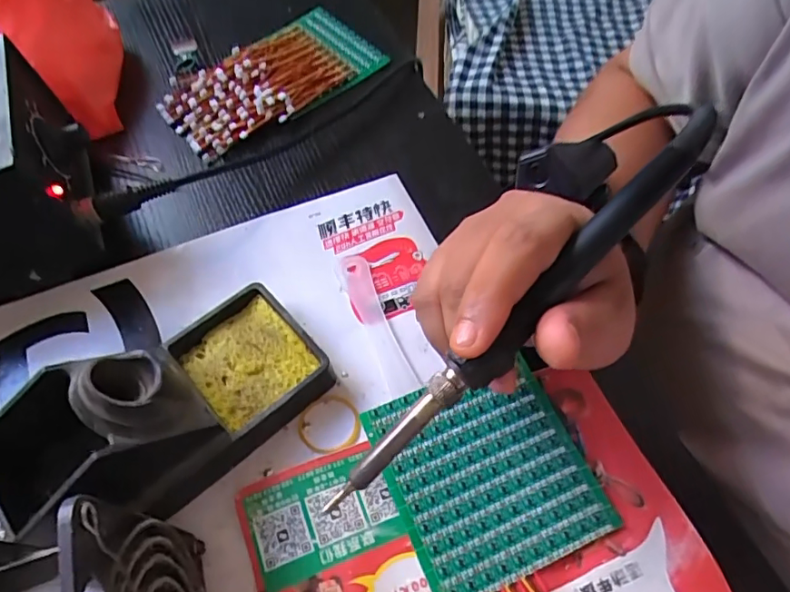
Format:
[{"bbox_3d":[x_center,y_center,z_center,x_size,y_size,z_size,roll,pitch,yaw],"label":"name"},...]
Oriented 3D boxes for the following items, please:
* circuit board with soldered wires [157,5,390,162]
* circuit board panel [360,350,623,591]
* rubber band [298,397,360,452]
[{"bbox_3d":[-0.096,-0.170,0.411,0.159,0.014,0.087,-35,66,-20],"label":"circuit board with soldered wires"},{"bbox_3d":[0.045,0.086,0.268,0.093,0.008,0.097,-20,61,-12],"label":"circuit board panel"},{"bbox_3d":[-0.034,0.068,0.287,0.032,0.005,0.031,0,59,-1],"label":"rubber band"}]

